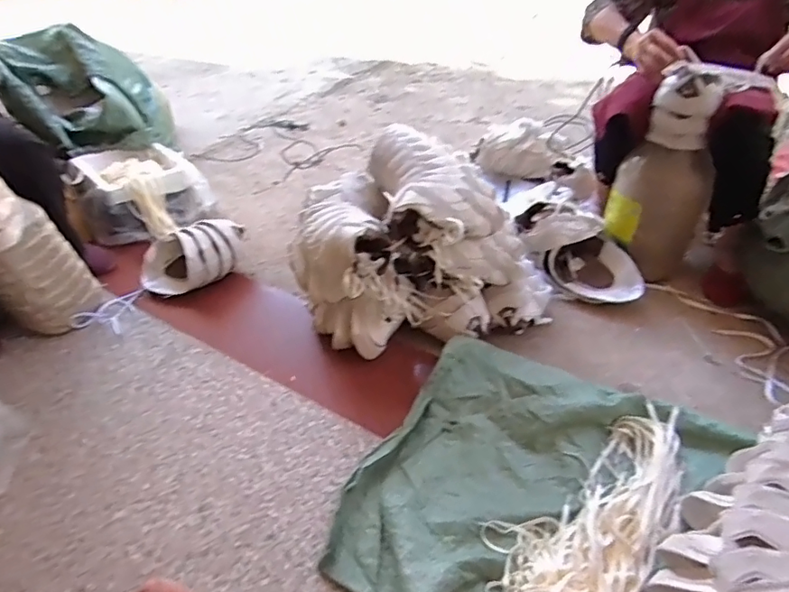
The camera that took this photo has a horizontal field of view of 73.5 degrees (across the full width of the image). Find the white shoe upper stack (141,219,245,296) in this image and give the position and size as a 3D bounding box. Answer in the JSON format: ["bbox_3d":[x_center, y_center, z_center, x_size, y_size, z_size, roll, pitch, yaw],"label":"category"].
[{"bbox_3d":[-0.514,-0.098,1.335,0.273,0.110,0.149,-15,44,-6],"label":"white shoe upper stack"}]

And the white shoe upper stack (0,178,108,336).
[{"bbox_3d":[-0.842,-0.114,1.169,0.187,0.422,0.158,-37,49,-26],"label":"white shoe upper stack"}]

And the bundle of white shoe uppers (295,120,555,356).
[{"bbox_3d":[0.056,-0.125,1.131,0.535,0.320,0.353,-14,44,-6],"label":"bundle of white shoe uppers"}]

